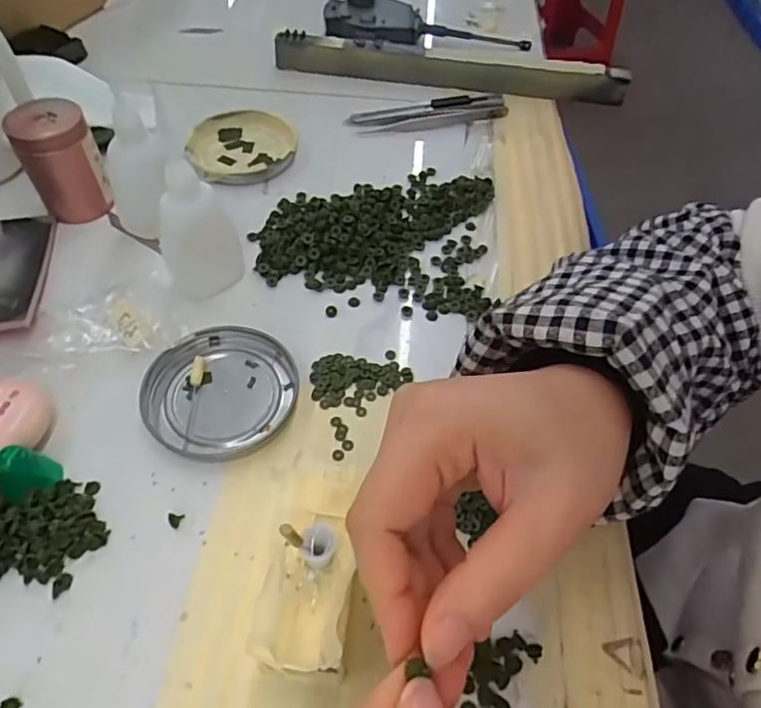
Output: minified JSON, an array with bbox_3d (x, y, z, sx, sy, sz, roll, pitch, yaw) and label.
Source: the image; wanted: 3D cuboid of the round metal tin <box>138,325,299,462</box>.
[{"bbox_3d":[-0.084,0.018,0.306,0.079,0.013,0.072,1,54,-2],"label":"round metal tin"}]

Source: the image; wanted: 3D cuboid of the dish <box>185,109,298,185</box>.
[{"bbox_3d":[-0.103,-0.156,0.435,0.076,0.007,0.078,1,54,-2],"label":"dish"}]

